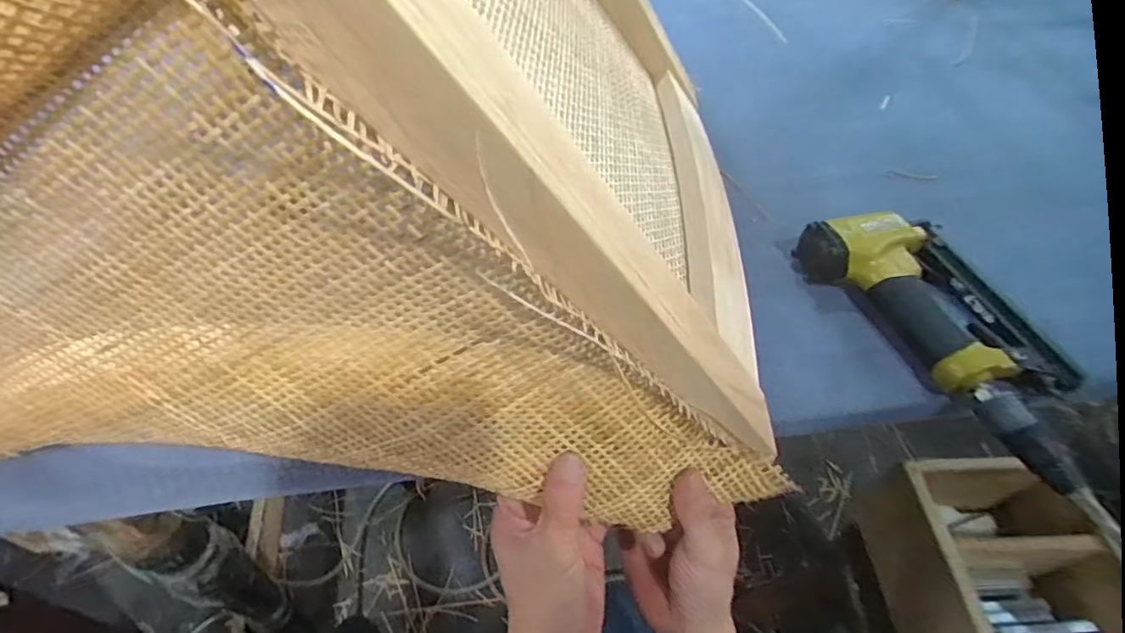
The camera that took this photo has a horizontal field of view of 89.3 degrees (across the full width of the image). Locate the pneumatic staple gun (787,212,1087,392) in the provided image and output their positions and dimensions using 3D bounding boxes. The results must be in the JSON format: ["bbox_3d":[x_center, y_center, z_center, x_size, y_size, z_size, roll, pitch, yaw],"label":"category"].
[{"bbox_3d":[0.307,-0.017,0.466,0.102,0.041,0.207,-23,58,-20],"label":"pneumatic staple gun"}]

